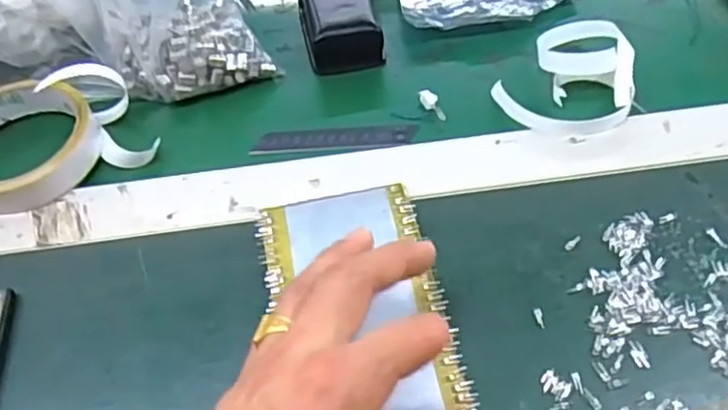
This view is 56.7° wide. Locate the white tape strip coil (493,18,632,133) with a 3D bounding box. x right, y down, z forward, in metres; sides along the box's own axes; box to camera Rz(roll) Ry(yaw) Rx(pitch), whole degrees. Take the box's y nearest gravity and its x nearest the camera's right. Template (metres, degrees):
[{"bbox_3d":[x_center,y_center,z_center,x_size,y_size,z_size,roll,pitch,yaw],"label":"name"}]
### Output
[{"bbox_3d":[0.126,-0.081,0.417,0.080,0.017,0.084,-2,54,3],"label":"white tape strip coil"}]

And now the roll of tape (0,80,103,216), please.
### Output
[{"bbox_3d":[-0.207,-0.039,0.407,0.088,0.023,0.093,-2,54,3],"label":"roll of tape"}]

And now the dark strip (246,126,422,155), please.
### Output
[{"bbox_3d":[-0.019,-0.042,0.423,0.102,0.004,0.018,-4,54,2],"label":"dark strip"}]

